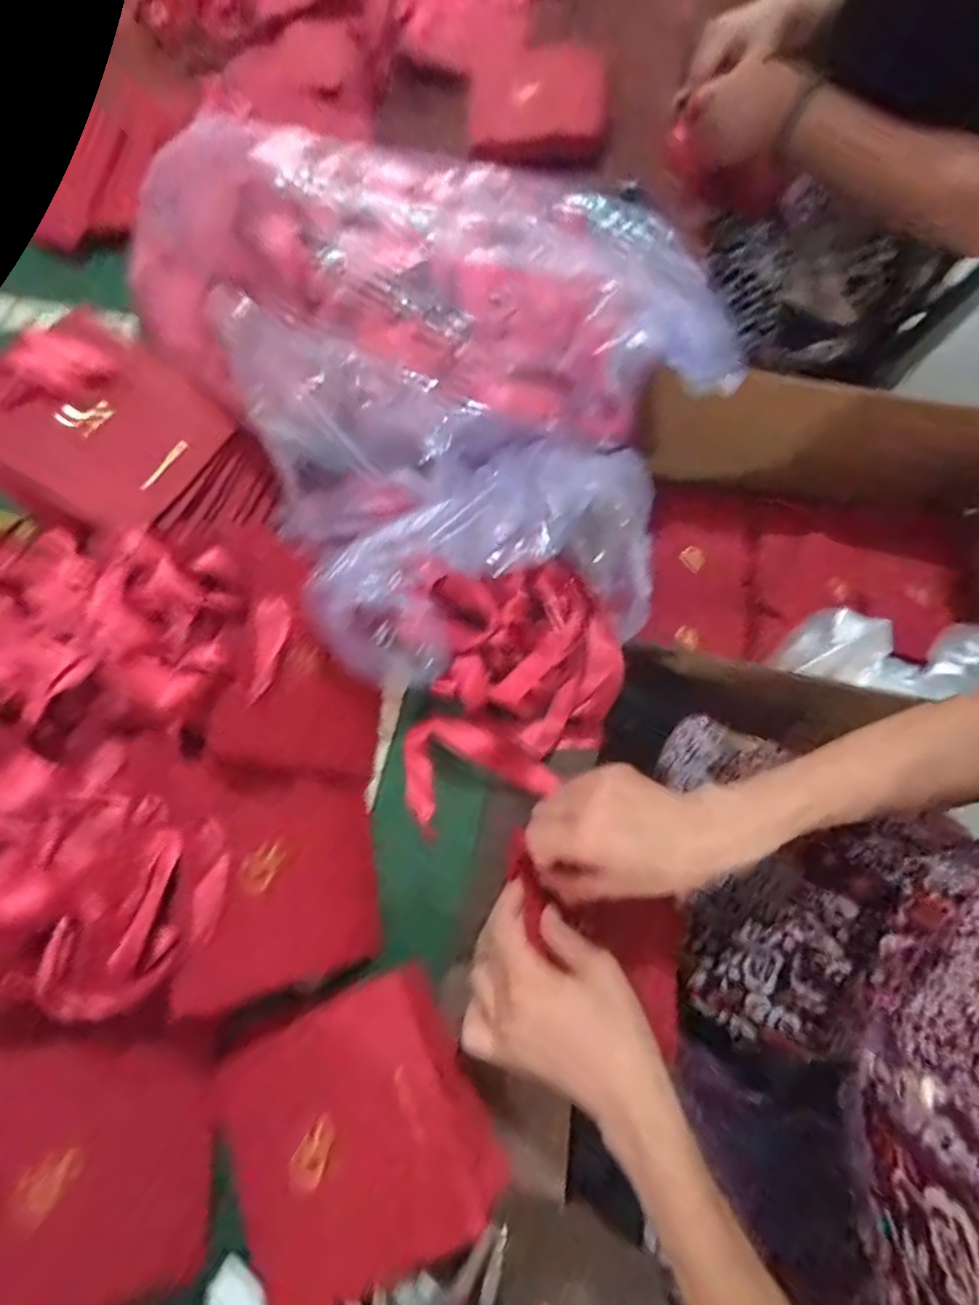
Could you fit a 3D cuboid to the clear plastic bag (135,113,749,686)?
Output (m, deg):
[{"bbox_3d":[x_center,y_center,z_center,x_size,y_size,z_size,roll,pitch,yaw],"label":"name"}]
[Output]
[{"bbox_3d":[-0.008,-0.205,0.442,0.374,0.175,0.360,-27,72,-8],"label":"clear plastic bag"}]

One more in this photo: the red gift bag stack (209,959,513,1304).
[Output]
[{"bbox_3d":[-0.083,0.300,0.355,0.153,0.032,0.148,-27,72,-8],"label":"red gift bag stack"}]

